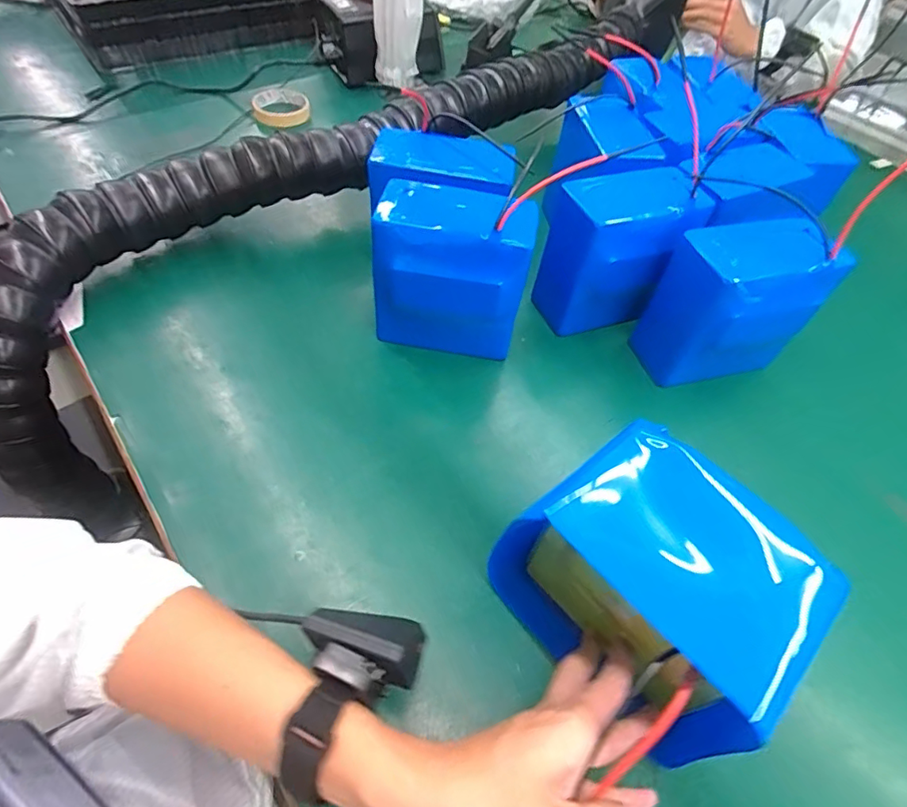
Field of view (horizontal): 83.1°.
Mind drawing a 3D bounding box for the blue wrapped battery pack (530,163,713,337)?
[{"bbox_3d":[0.178,-0.152,0.553,0.137,0.155,0.089,-10,55,-12],"label":"blue wrapped battery pack"}]

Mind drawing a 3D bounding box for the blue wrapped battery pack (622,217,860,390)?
[{"bbox_3d":[0.273,-0.093,0.512,0.140,0.147,0.084,-11,55,-13],"label":"blue wrapped battery pack"}]

